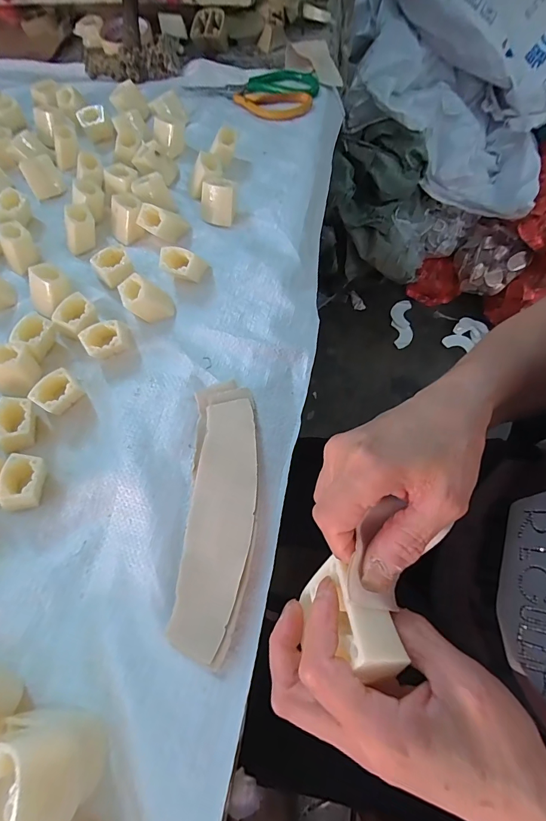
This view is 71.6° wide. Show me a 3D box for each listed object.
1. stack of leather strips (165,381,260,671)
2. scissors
[{"bbox_3d":[-0.039,0.070,0.290,0.054,0.013,0.202,0,65,2],"label":"stack of leather strips"},{"bbox_3d":[-0.033,-0.437,0.520,0.184,0.017,0.077,4,65,4],"label":"scissors"}]

